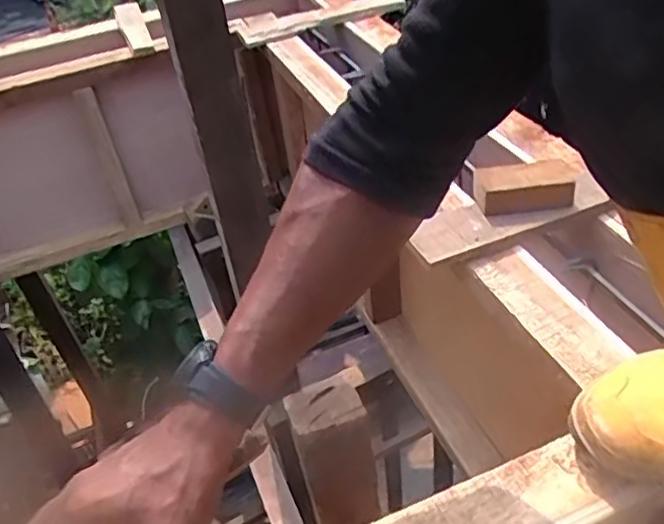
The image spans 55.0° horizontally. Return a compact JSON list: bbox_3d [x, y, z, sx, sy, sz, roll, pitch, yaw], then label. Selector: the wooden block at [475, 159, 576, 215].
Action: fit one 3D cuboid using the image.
[{"bbox_3d":[0.215,-0.086,0.721,0.108,0.036,0.048,-8,40,0],"label":"wooden block"}]

